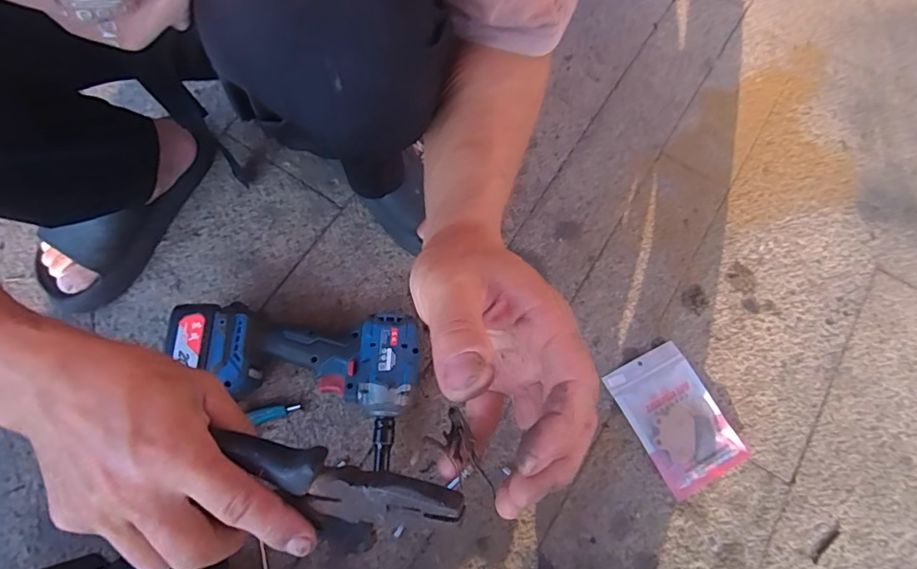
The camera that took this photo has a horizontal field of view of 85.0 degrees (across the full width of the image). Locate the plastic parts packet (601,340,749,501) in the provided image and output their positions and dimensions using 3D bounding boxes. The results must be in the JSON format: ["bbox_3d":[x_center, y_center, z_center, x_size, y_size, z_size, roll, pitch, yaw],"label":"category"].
[{"bbox_3d":[0.239,0.146,0.555,0.096,0.011,0.144,-27,75,-9],"label":"plastic parts packet"}]

